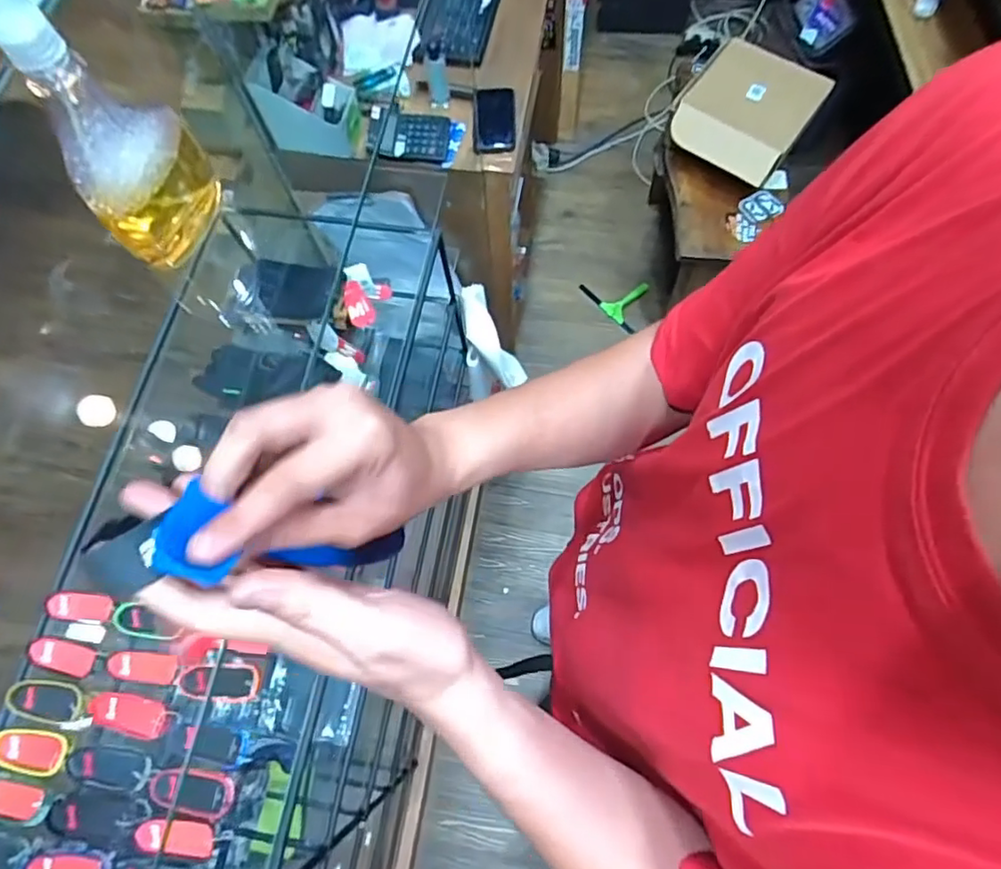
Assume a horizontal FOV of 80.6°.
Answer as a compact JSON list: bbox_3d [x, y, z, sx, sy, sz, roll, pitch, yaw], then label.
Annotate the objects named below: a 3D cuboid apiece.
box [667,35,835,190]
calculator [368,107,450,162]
[{"bbox_3d":[0.558,-0.734,1.329,0.255,0.102,0.260,33,74,14],"label":"box"},{"bbox_3d":[-0.166,-0.544,1.076,0.141,0.020,0.114,6,70,-13],"label":"calculator"}]

